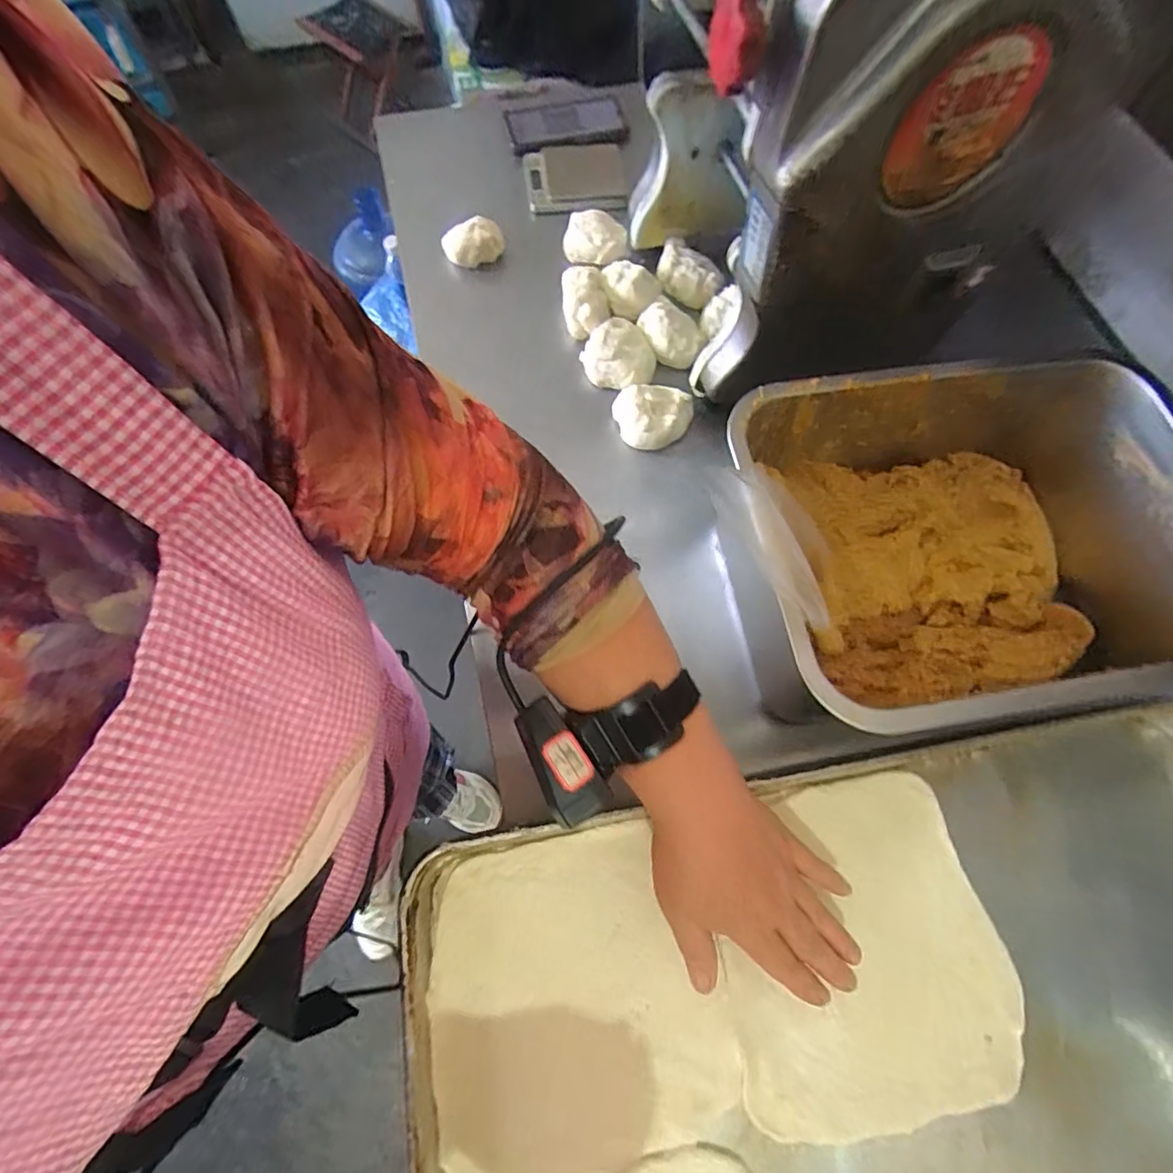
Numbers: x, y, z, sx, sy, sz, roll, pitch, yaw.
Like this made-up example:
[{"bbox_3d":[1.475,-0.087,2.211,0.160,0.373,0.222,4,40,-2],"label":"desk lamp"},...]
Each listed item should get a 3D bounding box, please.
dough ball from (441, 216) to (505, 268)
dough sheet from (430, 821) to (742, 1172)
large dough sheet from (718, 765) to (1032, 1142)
[{"bbox_3d":[-0.137,-0.414,0.660,0.070,0.037,0.051,-19,70,-9],"label":"dough ball"},{"bbox_3d":[-0.006,0.262,0.357,0.182,0.007,0.178,-10,69,-6],"label":"dough sheet"},{"bbox_3d":[0.182,0.239,0.371,0.188,0.008,0.191,-10,69,-6],"label":"large dough sheet"}]

